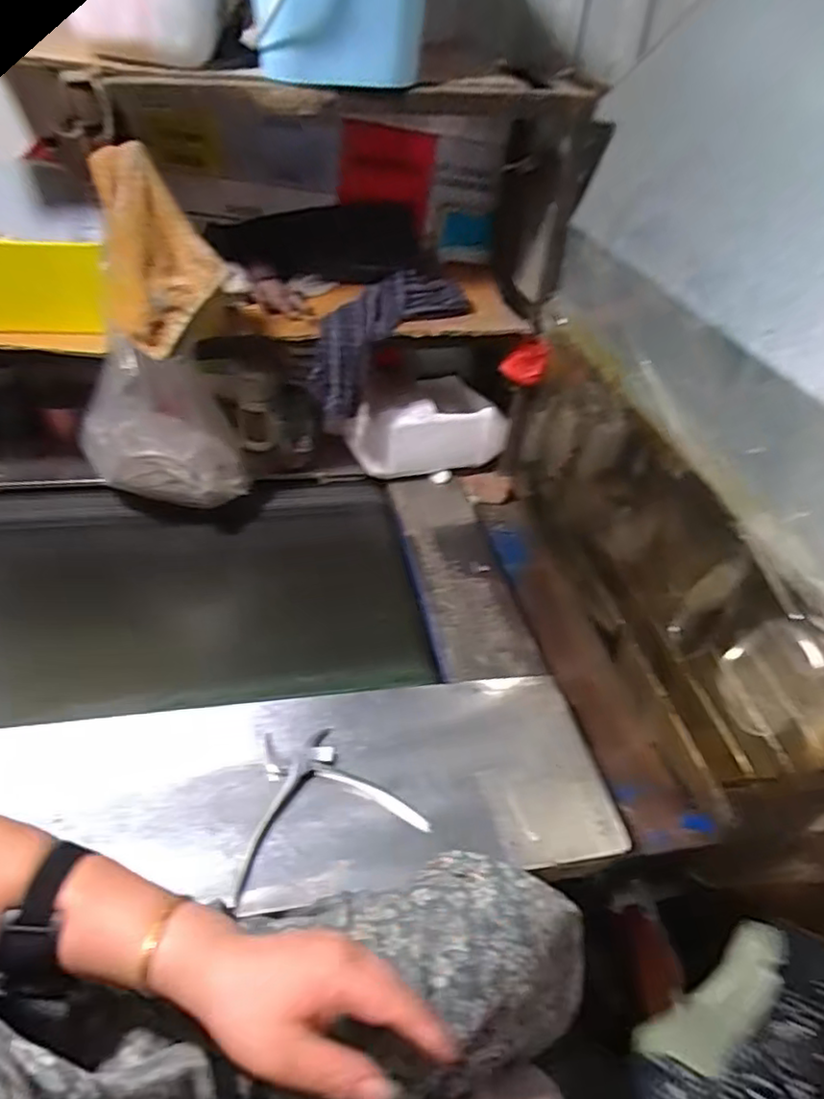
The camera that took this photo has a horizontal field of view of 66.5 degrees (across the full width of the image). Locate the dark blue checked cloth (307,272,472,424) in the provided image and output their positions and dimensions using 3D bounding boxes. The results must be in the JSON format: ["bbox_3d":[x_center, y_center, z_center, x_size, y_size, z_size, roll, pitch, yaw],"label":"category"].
[{"bbox_3d":[-0.039,-0.330,0.946,0.091,0.100,0.307,29,65,22],"label":"dark blue checked cloth"}]

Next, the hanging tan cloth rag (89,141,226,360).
[{"bbox_3d":[-0.292,-0.338,0.722,0.124,0.194,0.111,-16,47,-23],"label":"hanging tan cloth rag"}]

